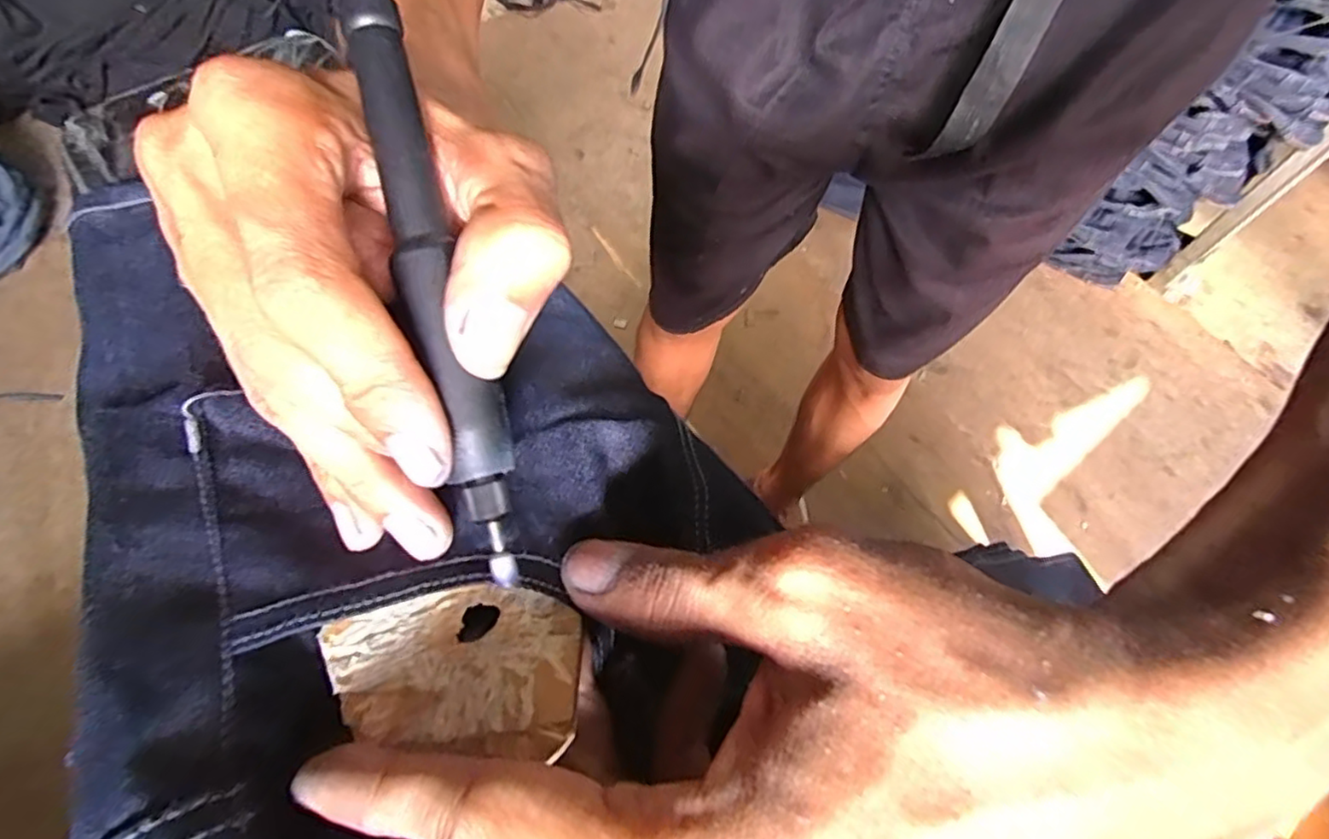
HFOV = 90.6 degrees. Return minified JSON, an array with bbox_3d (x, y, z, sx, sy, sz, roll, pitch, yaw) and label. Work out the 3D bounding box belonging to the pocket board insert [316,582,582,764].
[{"bbox_3d":[-0.052,0.059,0.161,0.065,0.004,0.039,2,49,8],"label":"pocket board insert"}]

